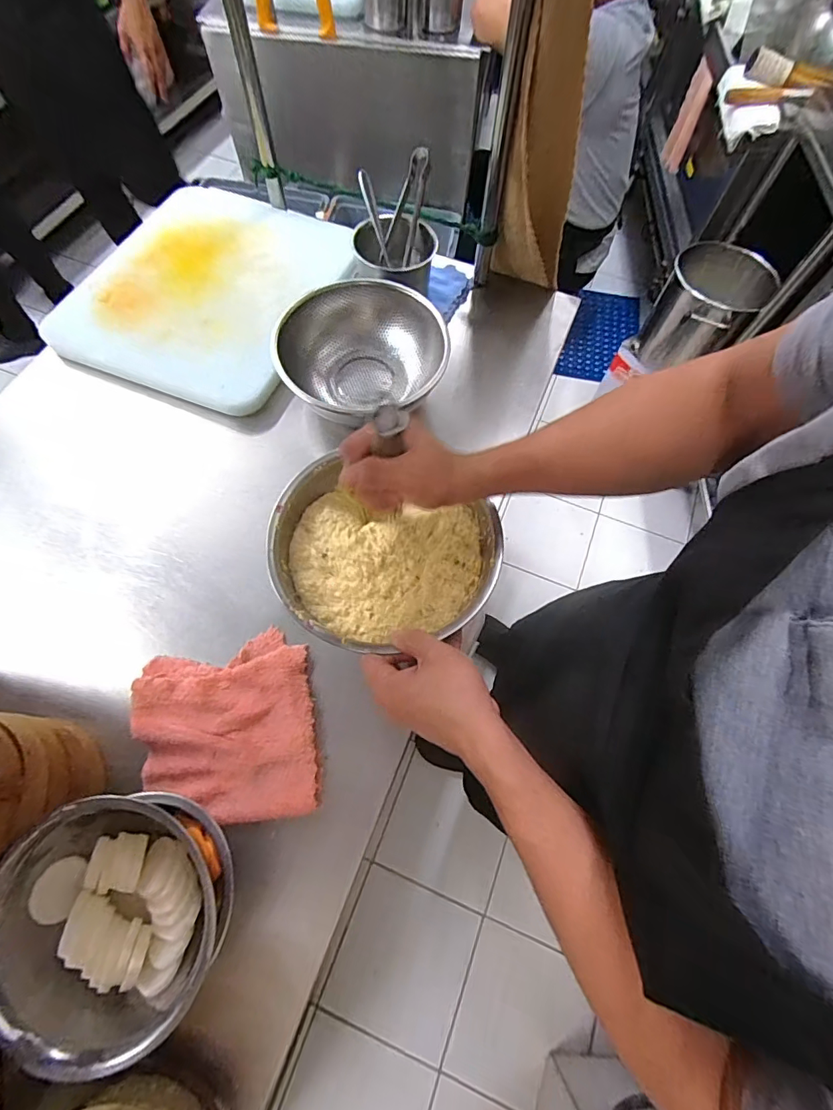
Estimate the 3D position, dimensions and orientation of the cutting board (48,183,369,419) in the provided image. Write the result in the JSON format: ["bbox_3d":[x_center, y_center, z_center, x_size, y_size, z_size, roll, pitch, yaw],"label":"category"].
[{"bbox_3d":[-0.316,-0.417,0.693,0.340,0.033,0.392,21,68,7],"label":"cutting board"}]

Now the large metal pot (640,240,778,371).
[{"bbox_3d":[0.785,-0.667,1.277,0.243,0.261,0.263,1,67,-2],"label":"large metal pot"}]

